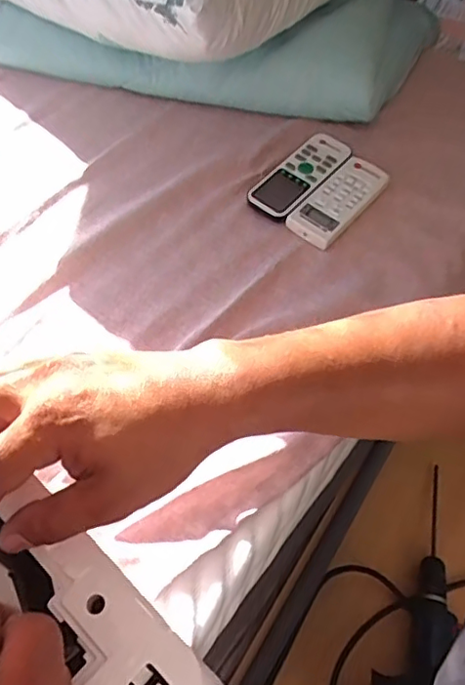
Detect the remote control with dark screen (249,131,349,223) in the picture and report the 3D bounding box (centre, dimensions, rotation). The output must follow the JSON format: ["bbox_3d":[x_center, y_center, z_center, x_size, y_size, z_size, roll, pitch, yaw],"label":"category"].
[{"bbox_3d":[0.081,-0.201,0.680,0.058,0.018,0.156,35,64,16],"label":"remote control with dark screen"}]

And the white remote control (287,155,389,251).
[{"bbox_3d":[0.125,-0.165,0.661,0.060,0.016,0.137,35,64,16],"label":"white remote control"}]

